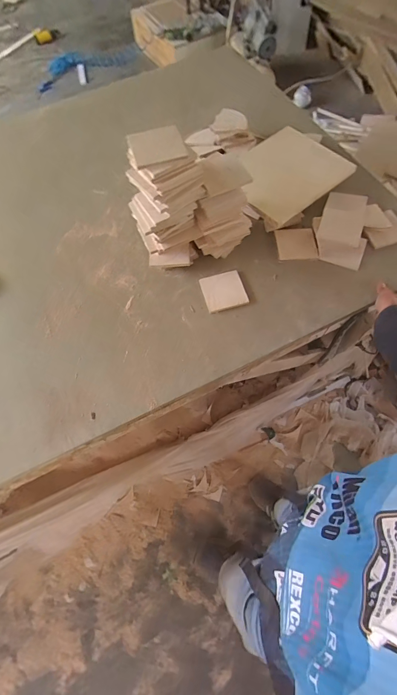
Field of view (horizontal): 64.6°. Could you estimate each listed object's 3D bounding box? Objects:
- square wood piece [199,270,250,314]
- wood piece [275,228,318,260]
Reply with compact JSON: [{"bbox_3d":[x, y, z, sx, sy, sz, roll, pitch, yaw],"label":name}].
[{"bbox_3d":[0.065,-0.142,0.796,0.103,0.008,0.106,-15,68,-5],"label":"square wood piece"},{"bbox_3d":[0.259,-0.275,0.833,0.095,0.015,0.101,-8,65,7],"label":"wood piece"}]

